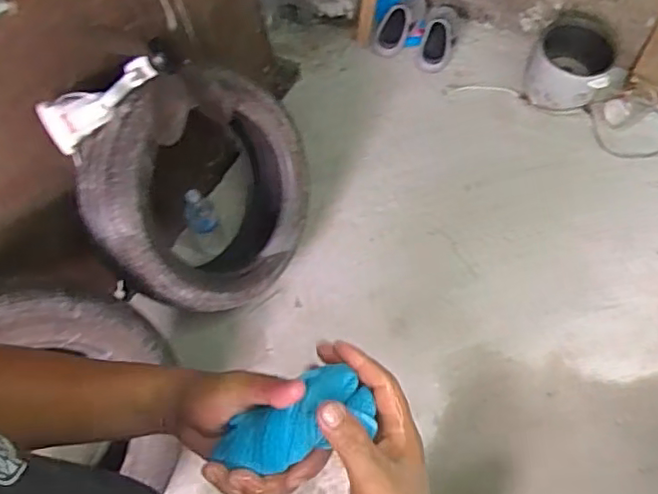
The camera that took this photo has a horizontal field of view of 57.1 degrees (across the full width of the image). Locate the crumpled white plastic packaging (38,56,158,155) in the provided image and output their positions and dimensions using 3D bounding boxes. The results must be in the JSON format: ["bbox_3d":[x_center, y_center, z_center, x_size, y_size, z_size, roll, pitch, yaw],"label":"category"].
[{"bbox_3d":[-0.462,-0.293,1.235,0.249,0.102,0.052,-41,31,-28],"label":"crumpled white plastic packaging"}]

